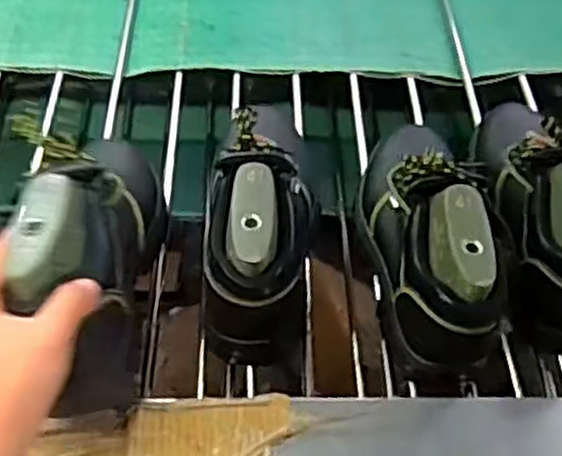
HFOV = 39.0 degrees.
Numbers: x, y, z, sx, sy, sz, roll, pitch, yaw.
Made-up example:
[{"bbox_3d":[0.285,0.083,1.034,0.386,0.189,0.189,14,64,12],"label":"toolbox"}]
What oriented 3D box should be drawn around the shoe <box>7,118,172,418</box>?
[{"bbox_3d":[-0.150,0.012,0.617,0.092,0.135,0.238,4,45,-1],"label":"shoe"}]

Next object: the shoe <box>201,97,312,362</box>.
[{"bbox_3d":[-0.022,-0.035,0.745,0.106,0.134,0.301,6,51,2],"label":"shoe"}]

